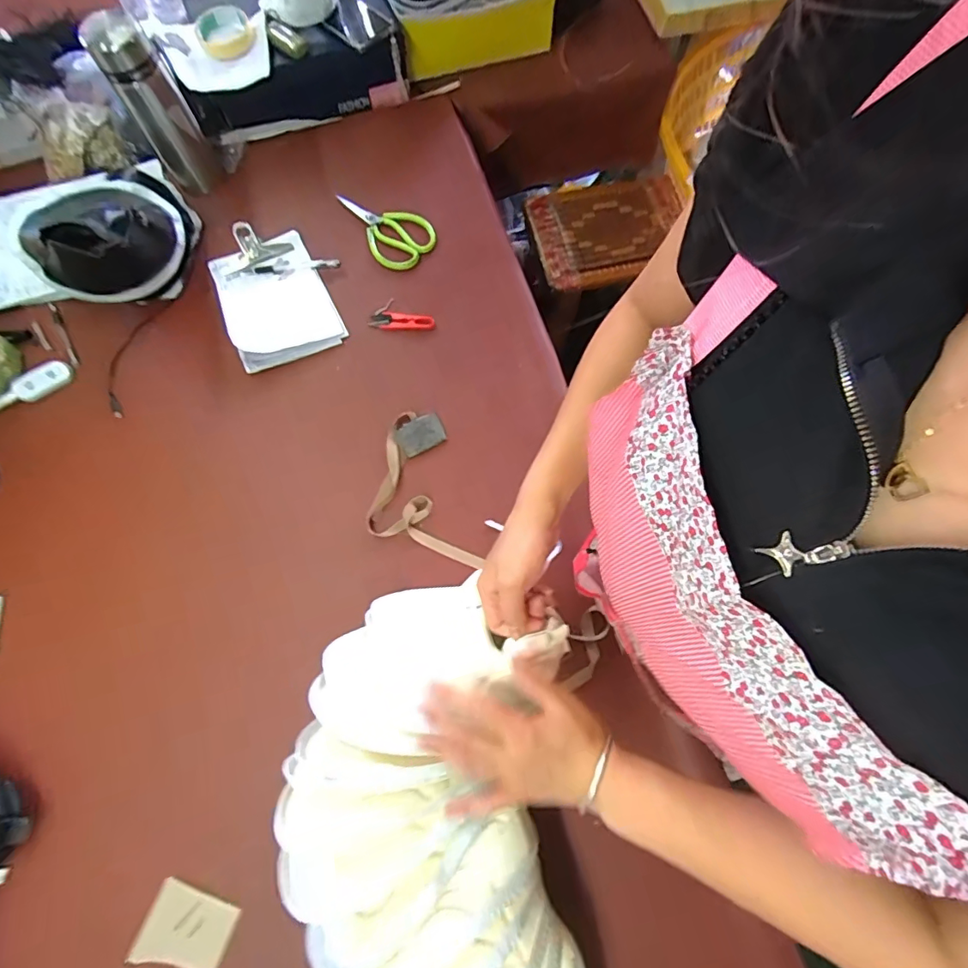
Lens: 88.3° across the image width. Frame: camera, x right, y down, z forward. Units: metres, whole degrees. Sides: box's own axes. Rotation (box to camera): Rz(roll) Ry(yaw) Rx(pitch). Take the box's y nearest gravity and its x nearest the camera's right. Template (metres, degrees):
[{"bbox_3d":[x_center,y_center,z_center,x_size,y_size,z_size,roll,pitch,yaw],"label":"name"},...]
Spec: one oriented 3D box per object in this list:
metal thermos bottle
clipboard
[{"bbox_3d":[-0.498,-0.579,0.765,0.085,0.215,0.086,-31,76,-8],"label":"metal thermos bottle"},{"bbox_3d":[-0.323,-0.300,0.778,0.173,0.034,0.227,-25,75,-7],"label":"clipboard"}]

